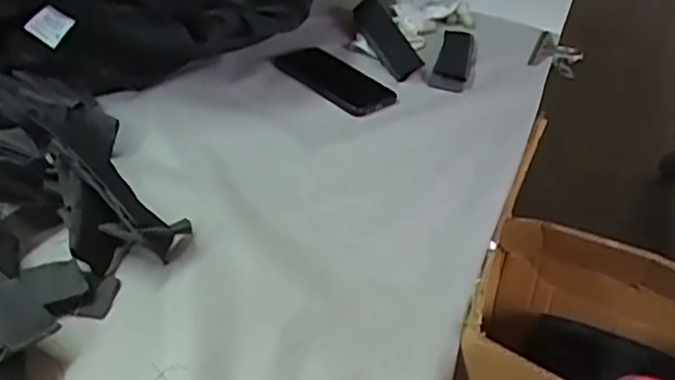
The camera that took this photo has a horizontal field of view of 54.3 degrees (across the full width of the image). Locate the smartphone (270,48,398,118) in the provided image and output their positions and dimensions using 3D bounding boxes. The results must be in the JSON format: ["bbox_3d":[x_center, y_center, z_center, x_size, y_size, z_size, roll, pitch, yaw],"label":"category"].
[{"bbox_3d":[-0.005,-0.141,0.825,0.164,0.016,0.076,34,45,31],"label":"smartphone"}]

